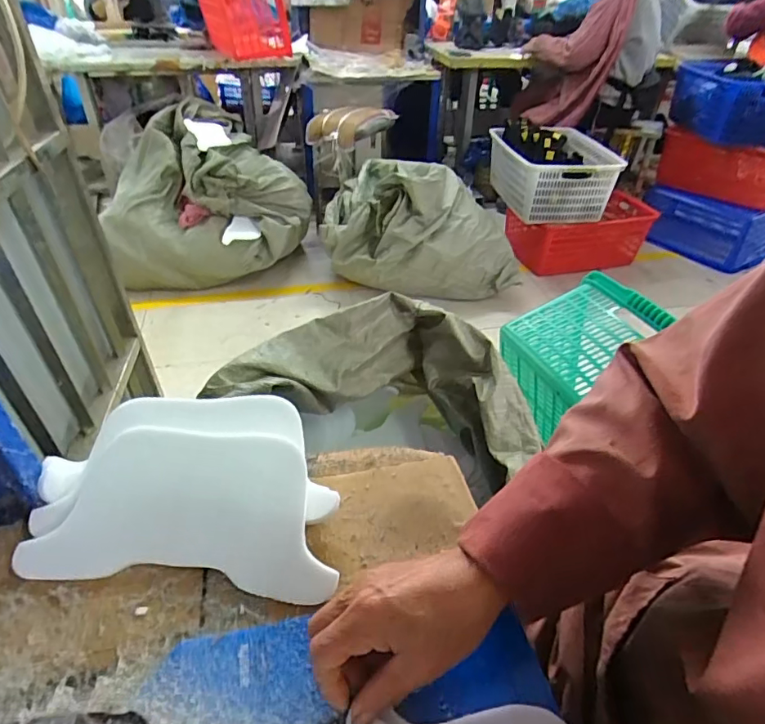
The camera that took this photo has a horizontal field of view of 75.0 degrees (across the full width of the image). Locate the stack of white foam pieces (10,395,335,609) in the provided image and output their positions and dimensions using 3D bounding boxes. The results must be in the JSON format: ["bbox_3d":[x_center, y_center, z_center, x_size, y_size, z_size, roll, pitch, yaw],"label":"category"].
[{"bbox_3d":[-0.168,0.108,0.458,0.267,0.055,0.178,5,39,4],"label":"stack of white foam pieces"}]

